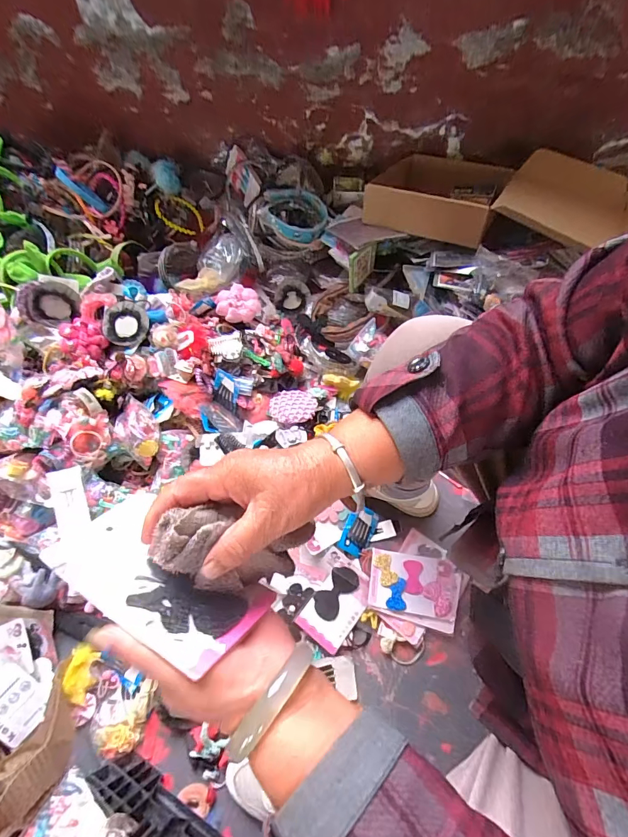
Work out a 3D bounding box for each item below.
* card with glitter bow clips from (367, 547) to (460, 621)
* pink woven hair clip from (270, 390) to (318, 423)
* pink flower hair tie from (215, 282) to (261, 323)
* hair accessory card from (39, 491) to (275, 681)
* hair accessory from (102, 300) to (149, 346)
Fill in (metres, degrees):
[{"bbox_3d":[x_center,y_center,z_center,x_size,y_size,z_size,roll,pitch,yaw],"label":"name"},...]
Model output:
[{"bbox_3d":[0.174,0.285,0.692,0.150,0.014,0.096,8,64,8],"label":"card with glitter bow clips"},{"bbox_3d":[-0.044,-0.022,0.838,0.097,0.025,0.093,-3,47,-2],"label":"pink woven hair clip"},{"bbox_3d":[-0.173,-0.254,0.914,0.098,0.058,0.078,-22,64,-7],"label":"pink flower hair tie"},{"bbox_3d":[-0.111,0.108,0.280,0.146,0.010,0.076,26,32,23],"label":"hair accessory card"},{"bbox_3d":[-0.391,-0.197,0.830,0.090,0.022,0.094,-4,86,-3],"label":"hair accessory"}]

